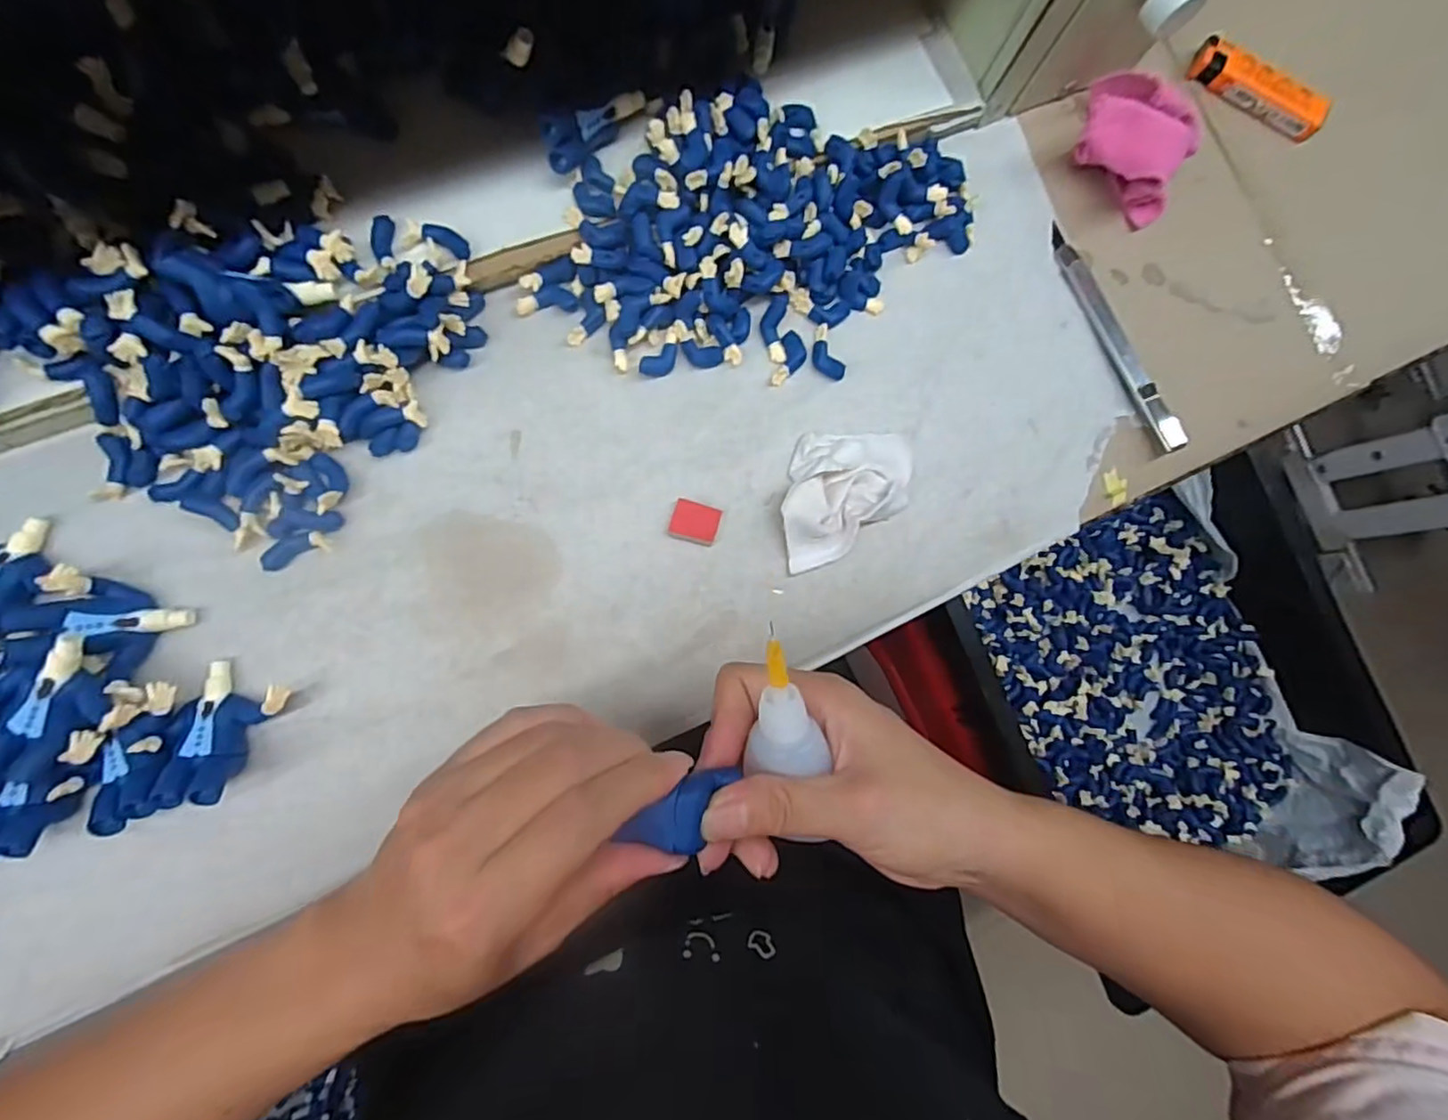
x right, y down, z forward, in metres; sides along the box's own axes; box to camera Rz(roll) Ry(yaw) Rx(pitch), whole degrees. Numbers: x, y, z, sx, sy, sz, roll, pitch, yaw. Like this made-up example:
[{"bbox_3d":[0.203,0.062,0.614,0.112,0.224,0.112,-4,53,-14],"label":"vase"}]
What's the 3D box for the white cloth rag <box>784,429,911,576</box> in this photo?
[{"bbox_3d":[0.061,-0.030,0.305,0.066,0.019,0.067,0,84,-7],"label":"white cloth rag"}]

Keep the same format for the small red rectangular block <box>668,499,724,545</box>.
[{"bbox_3d":[-0.013,-0.018,0.303,0.023,0.005,0.019,13,82,-5],"label":"small red rectangular block"}]

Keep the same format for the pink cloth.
[{"bbox_3d":[0.216,-0.220,0.335,0.042,0.039,0.072,-43,90,-9],"label":"pink cloth"}]

